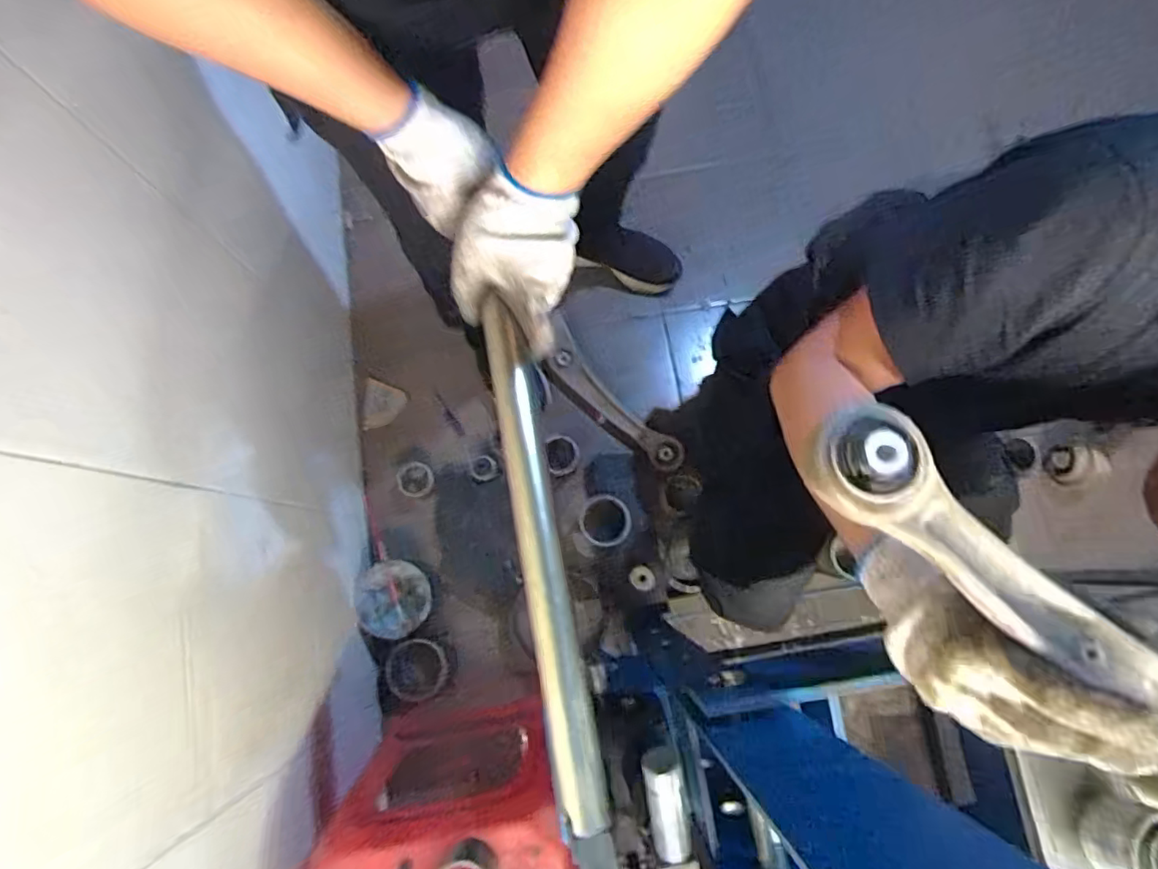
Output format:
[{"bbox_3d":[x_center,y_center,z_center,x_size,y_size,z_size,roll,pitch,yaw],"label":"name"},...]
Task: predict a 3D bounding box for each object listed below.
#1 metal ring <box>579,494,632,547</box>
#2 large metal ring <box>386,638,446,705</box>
[{"bbox_3d":[0.046,0.152,1.024,0.095,0.006,0.092,4,71,-13],"label":"metal ring"},{"bbox_3d":[-0.281,0.407,0.999,0.102,0.014,0.101,6,64,-12],"label":"large metal ring"}]

